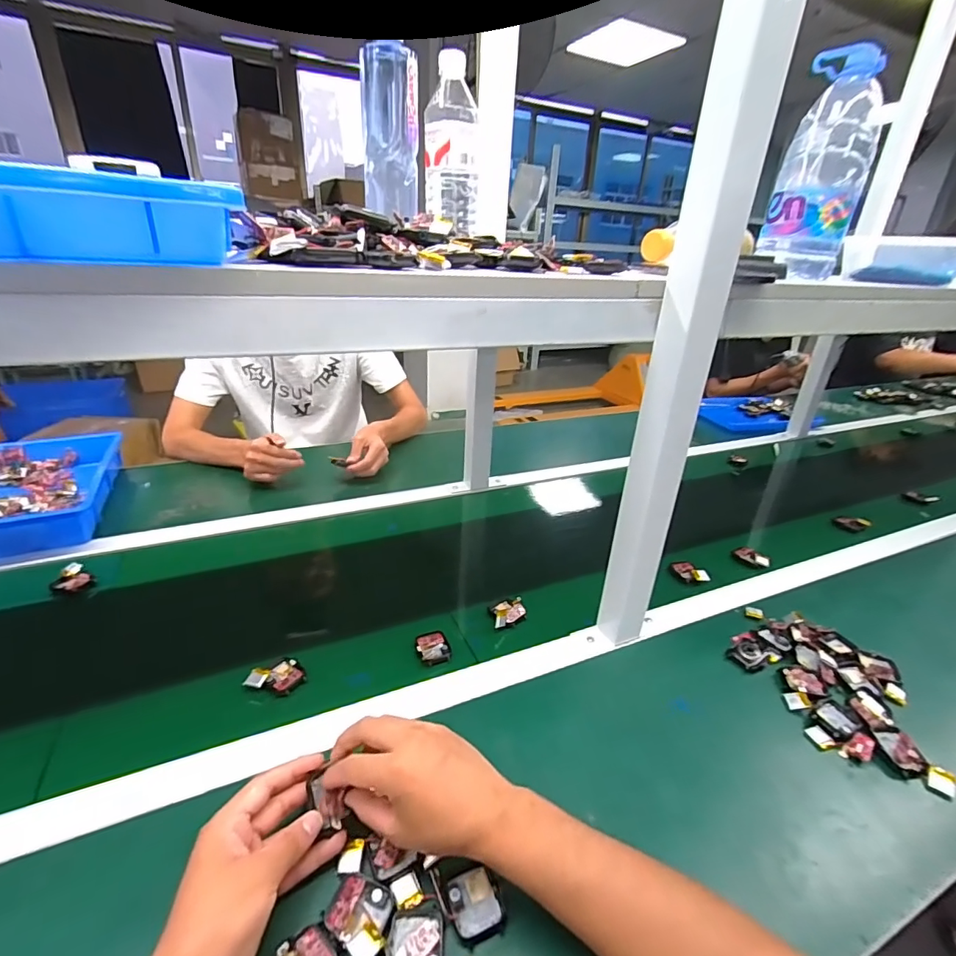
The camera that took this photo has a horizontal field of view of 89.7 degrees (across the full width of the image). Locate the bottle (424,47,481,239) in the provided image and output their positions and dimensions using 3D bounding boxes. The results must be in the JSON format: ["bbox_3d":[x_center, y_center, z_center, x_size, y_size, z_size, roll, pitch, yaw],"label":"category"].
[{"bbox_3d":[-0.031,-0.418,0.614,0.073,0.184,0.066,2,26,-4],"label":"bottle"}]

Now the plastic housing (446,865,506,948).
[{"bbox_3d":[-0.002,0.314,0.356,0.037,0.007,0.043,-6,27,-19],"label":"plastic housing"}]

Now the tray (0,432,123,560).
[{"bbox_3d":[-0.769,0.021,0.814,0.248,0.063,0.370,-7,28,-22],"label":"tray"}]

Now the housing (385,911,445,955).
[{"bbox_3d":[-0.043,0.323,0.327,0.039,0.011,0.044,2,26,-4],"label":"housing"}]

